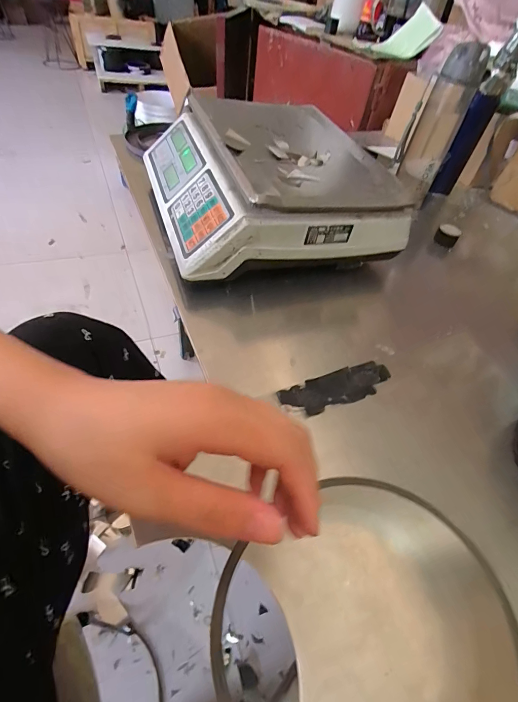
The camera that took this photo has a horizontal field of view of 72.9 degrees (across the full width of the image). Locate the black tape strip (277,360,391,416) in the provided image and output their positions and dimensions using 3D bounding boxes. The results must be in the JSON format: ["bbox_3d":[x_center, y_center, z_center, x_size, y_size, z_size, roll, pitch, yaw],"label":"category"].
[{"bbox_3d":[0.085,0.038,0.374,0.130,0.004,0.041,-15,52,-19],"label":"black tape strip"}]

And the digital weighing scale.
[{"bbox_3d":[0.008,-0.255,0.527,0.312,0.114,0.317,-12,51,-16],"label":"digital weighing scale"}]

